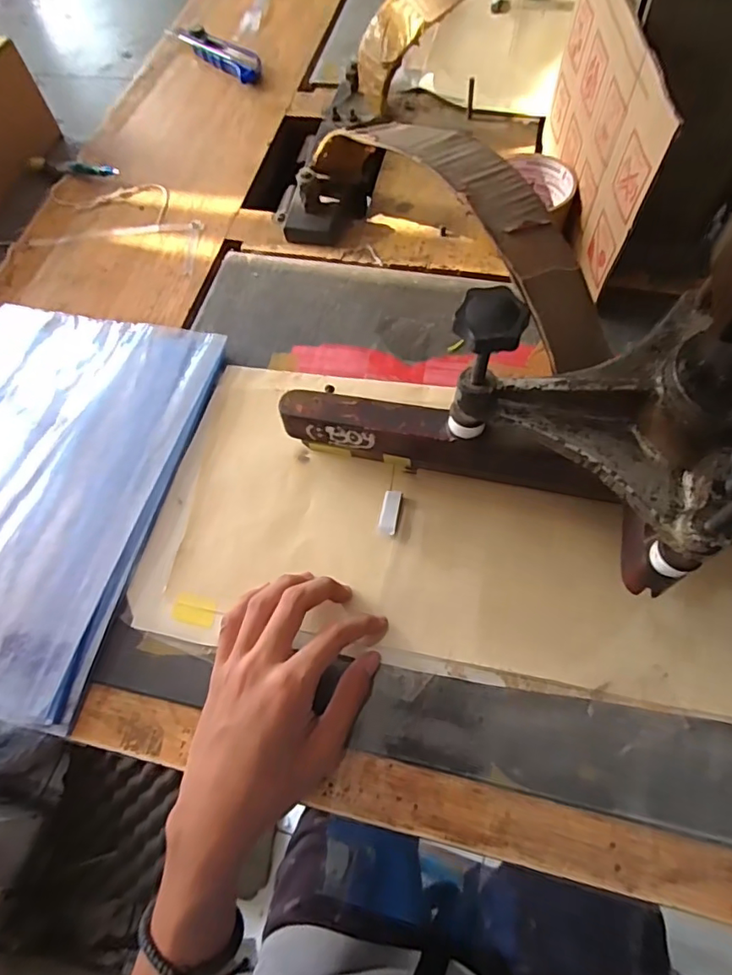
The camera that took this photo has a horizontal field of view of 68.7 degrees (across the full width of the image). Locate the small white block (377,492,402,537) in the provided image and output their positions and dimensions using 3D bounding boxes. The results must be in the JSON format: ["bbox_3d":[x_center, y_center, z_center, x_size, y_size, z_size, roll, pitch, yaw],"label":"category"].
[{"bbox_3d":[0.017,0.018,0.381,0.013,0.010,0.031,9,64,9],"label":"small white block"}]

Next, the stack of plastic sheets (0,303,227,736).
[{"bbox_3d":[-0.281,-0.007,0.411,0.264,0.017,0.326,10,64,9],"label":"stack of plastic sheets"}]

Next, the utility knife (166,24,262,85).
[{"bbox_3d":[-0.191,-0.563,0.686,0.045,0.018,0.188,-41,67,-15],"label":"utility knife"}]

